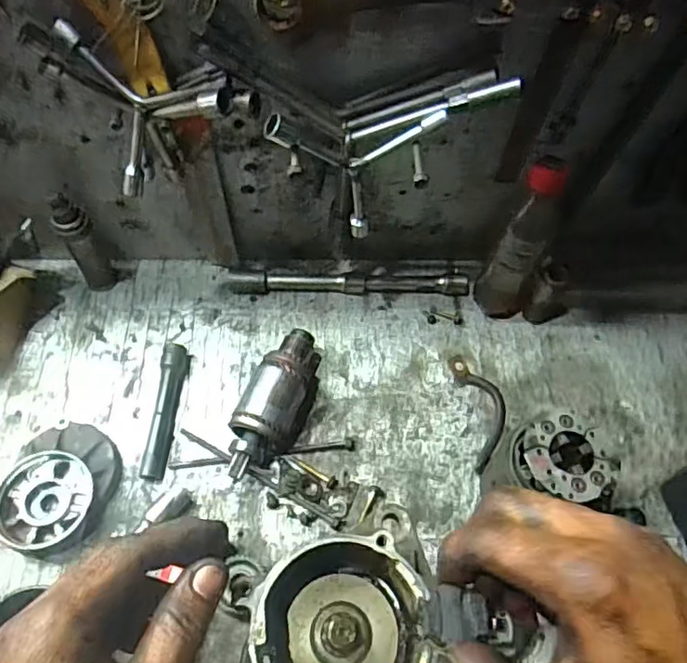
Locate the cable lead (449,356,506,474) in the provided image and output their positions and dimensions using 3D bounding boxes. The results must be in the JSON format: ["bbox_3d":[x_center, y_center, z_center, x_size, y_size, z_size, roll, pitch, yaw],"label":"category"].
[{"bbox_3d":[0.118,0.073,0.520,0.030,0.084,0.083,-22,63,-15],"label":"cable lead"}]

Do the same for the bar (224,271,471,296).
[{"bbox_3d":[0.001,-0.051,0.628,0.262,0.021,0.022,3,59,-1],"label":"bar"}]

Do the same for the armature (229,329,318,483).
[{"bbox_3d":[-0.065,0.064,0.536,0.053,0.053,0.146,18,60,8],"label":"armature"}]

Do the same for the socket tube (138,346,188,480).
[{"bbox_3d":[-0.167,0.073,0.550,0.022,0.018,0.130,2,59,-1],"label":"socket tube"}]

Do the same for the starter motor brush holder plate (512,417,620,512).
[{"bbox_3d":[0.165,0.098,0.441,0.069,0.026,0.059,16,60,7],"label":"starter motor brush holder plate"}]

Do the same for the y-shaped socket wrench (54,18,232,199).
[{"bbox_3d":[-0.130,-0.160,0.407,0.106,0.120,0.019,-3,33,21],"label":"y-shaped socket wrench"}]

